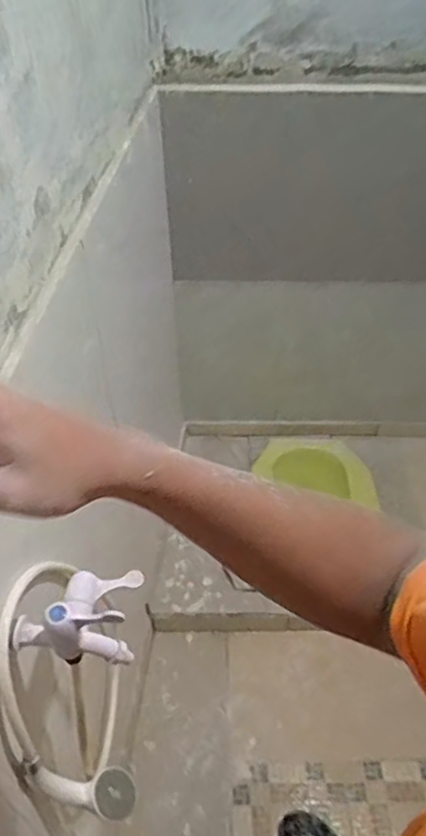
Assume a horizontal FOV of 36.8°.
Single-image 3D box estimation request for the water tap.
[{"bbox_3d":[-0.152,0.210,0.727,0.130,0.112,0.105,2,45,3],"label":"water tap"}]

